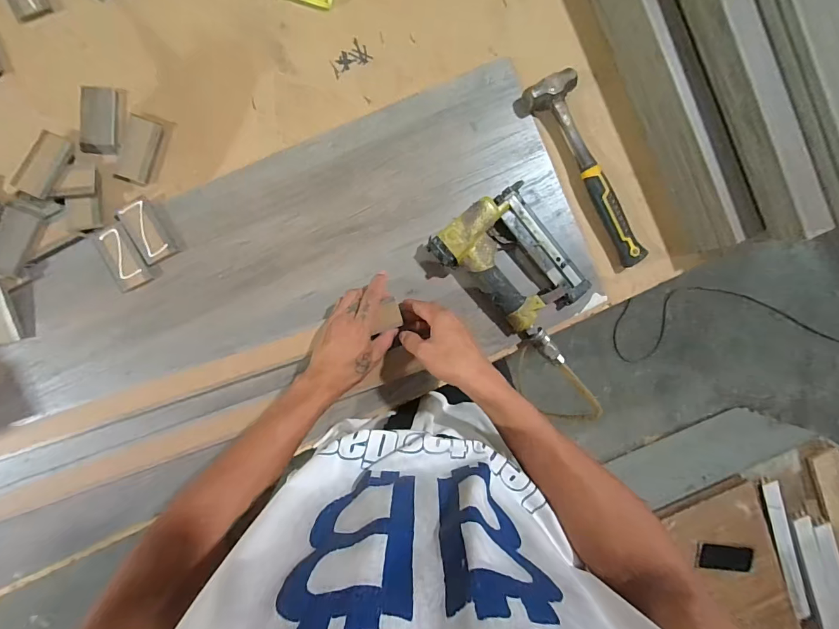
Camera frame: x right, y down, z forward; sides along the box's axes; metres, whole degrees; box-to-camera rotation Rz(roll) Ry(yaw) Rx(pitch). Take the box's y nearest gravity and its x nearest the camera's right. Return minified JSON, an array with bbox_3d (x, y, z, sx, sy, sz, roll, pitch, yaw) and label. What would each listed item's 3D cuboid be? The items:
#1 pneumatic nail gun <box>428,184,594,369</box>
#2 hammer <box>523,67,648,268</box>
[{"bbox_3d":[0.143,-0.062,0.517,0.236,0.044,0.142,41,88,-5],"label":"pneumatic nail gun"},{"bbox_3d":[0.242,-0.200,0.525,0.072,0.028,0.272,-34,95,-3],"label":"hammer"}]

